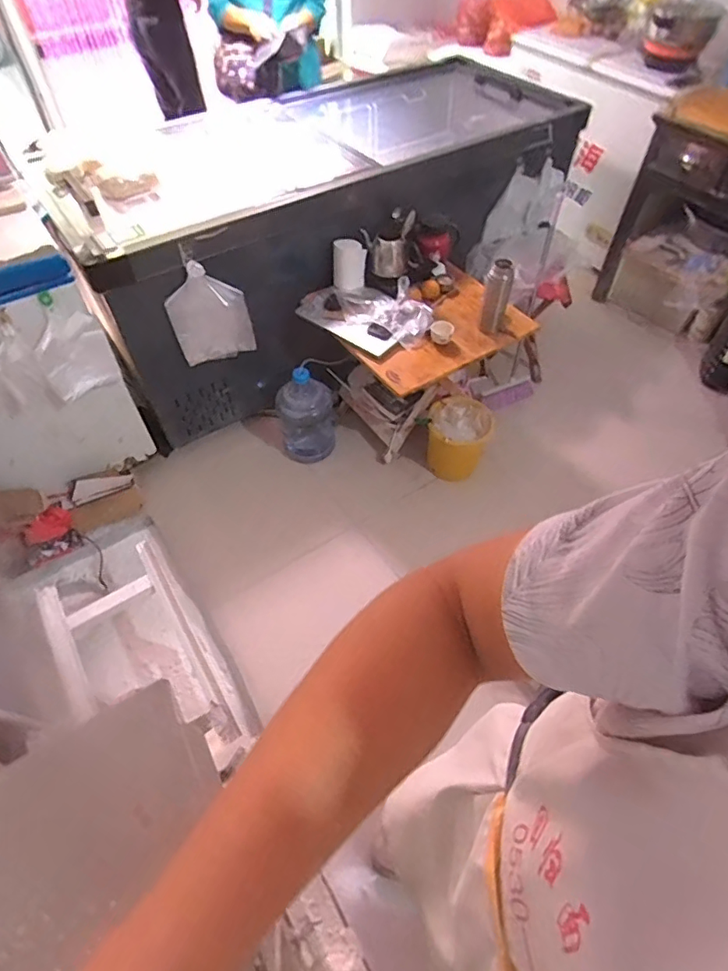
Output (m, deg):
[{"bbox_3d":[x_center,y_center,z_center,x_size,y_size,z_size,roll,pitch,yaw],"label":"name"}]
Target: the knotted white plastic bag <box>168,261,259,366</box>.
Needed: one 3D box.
[{"bbox_3d":[-0.489,-0.539,1.675,0.246,0.302,0.049,-17,56,-14],"label":"knotted white plastic bag"}]

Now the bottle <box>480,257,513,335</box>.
[{"bbox_3d":[0.426,-0.604,1.699,0.083,0.240,0.061,13,55,7],"label":"bottle"}]

